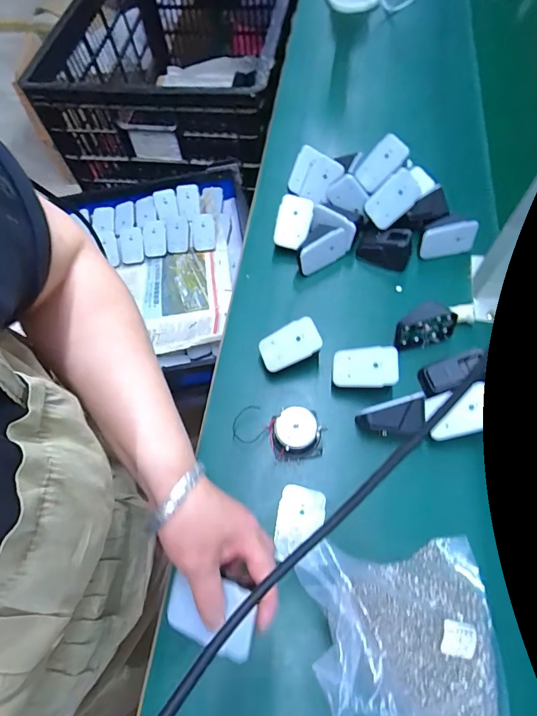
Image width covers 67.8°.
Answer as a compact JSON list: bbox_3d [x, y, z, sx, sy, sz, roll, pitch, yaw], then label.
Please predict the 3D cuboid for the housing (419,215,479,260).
[{"bbox_3d":[0.230,-0.158,0.518,0.068,0.046,0.022,-10,47,7],"label":"housing"}]

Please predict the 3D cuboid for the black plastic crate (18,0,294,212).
[{"bbox_3d":[-0.192,-0.747,0.996,0.518,0.287,0.746,7,63,7],"label":"black plastic crate"}]

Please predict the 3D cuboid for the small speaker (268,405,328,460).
[{"bbox_3d":[0.030,0.078,0.428,0.059,0.039,0.052,-6,62,1],"label":"small speaker"}]

